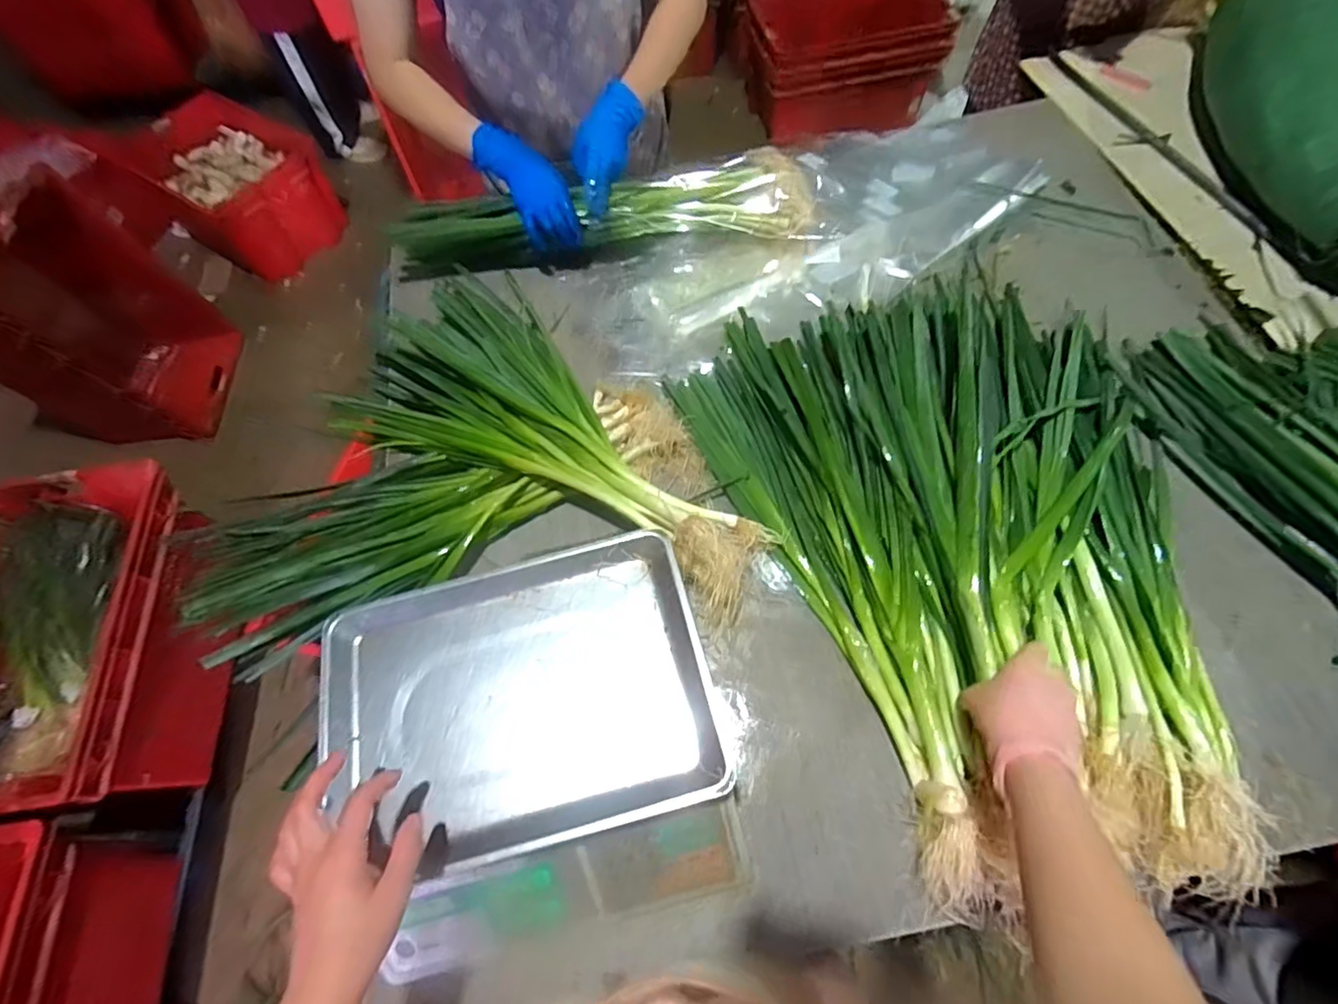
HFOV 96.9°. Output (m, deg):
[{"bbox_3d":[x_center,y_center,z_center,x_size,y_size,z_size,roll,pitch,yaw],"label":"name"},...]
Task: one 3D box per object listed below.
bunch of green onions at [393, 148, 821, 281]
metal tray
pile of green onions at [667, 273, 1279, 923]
[{"bbox_3d":[-0.105,-0.423,0.886,0.621,0.095,0.099,-3,63,2],"label":"bunch of green onions"},{"bbox_3d":[-0.134,0.170,0.528,0.327,0.028,0.246,-15,63,-4],"label":"metal tray"},{"bbox_3d":[0.354,0.005,0.644,0.476,0.088,0.696,-21,64,-7],"label":"pile of green onions"}]

